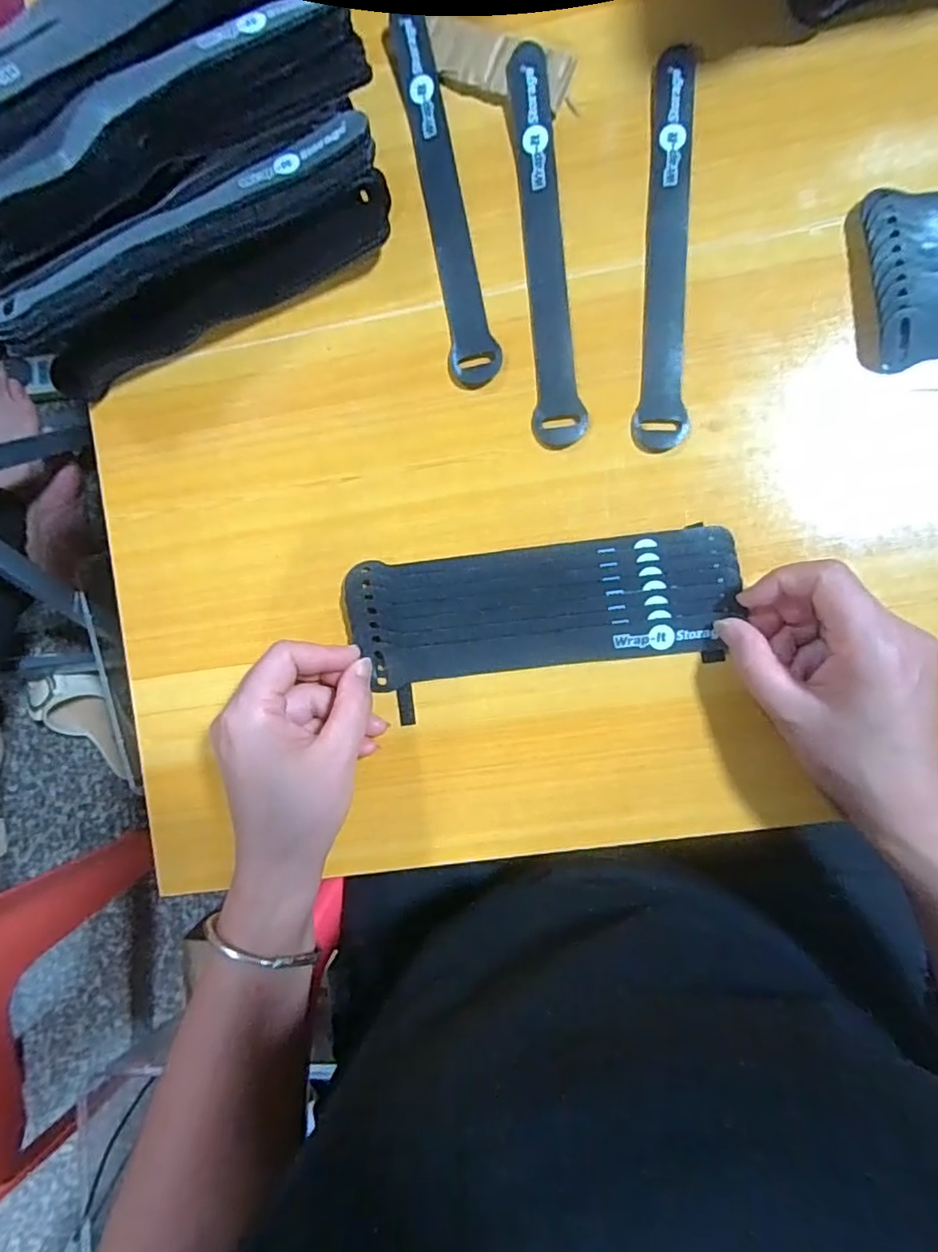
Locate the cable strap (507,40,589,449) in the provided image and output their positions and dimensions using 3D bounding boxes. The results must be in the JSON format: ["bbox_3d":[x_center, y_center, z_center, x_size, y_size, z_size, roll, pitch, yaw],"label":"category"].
[{"bbox_3d":[0.042,-0.204,0.321,0.026,0.009,0.214,-4,87,9],"label":"cable strap"}]

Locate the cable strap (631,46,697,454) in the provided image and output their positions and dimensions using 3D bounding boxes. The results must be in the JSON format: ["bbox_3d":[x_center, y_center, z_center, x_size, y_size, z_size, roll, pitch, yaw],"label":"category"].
[{"bbox_3d":[0.105,-0.201,0.317,0.025,0.004,0.216,2,87,4],"label":"cable strap"}]

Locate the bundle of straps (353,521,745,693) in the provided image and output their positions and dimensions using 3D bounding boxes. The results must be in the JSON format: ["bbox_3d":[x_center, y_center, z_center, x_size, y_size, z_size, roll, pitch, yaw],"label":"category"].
[{"bbox_3d":[0.037,-0.009,0.314,0.198,0.009,0.064,-6,87,6],"label":"bundle of straps"}]

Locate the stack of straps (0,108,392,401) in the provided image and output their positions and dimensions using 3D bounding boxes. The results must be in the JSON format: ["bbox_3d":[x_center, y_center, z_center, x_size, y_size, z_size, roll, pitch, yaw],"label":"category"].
[{"bbox_3d":[-0.138,-0.190,0.312,0.208,0.060,0.050,-30,87,5],"label":"stack of straps"}]

